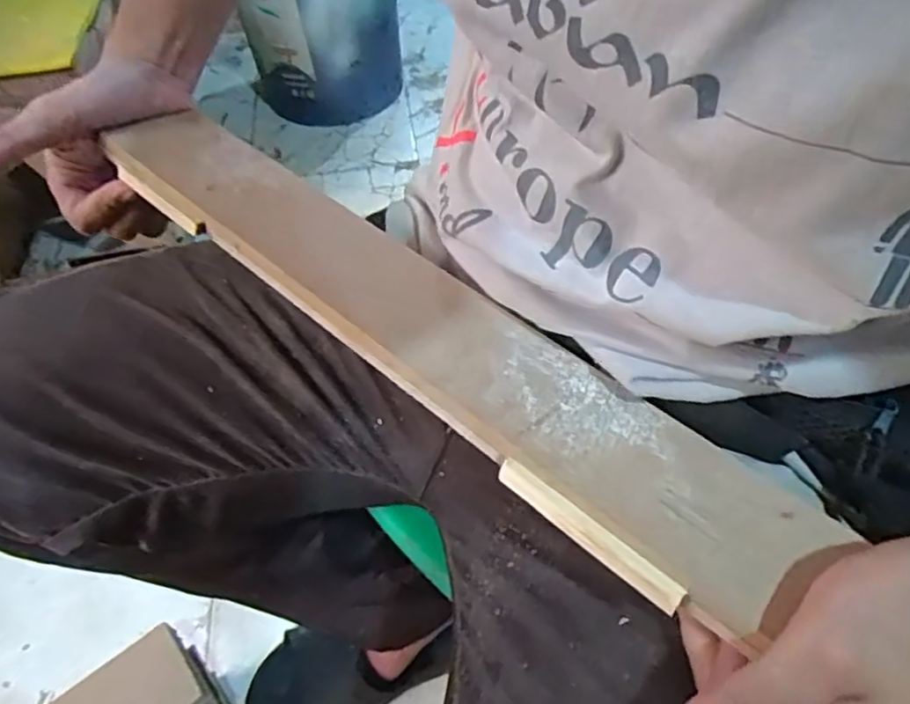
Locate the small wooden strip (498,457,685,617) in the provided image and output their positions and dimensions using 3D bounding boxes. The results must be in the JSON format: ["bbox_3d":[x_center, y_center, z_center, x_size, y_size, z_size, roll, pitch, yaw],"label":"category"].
[{"bbox_3d":[0.047,0.065,0.239,0.077,0.008,0.009,34,61,26],"label":"small wooden strip"}]

